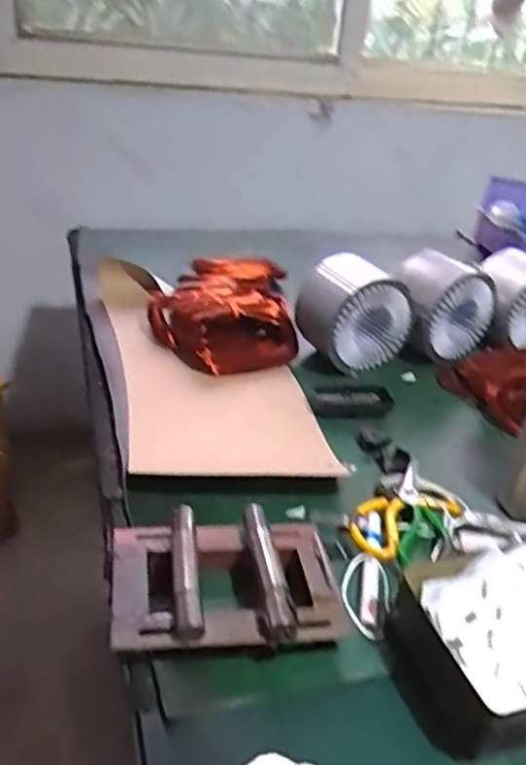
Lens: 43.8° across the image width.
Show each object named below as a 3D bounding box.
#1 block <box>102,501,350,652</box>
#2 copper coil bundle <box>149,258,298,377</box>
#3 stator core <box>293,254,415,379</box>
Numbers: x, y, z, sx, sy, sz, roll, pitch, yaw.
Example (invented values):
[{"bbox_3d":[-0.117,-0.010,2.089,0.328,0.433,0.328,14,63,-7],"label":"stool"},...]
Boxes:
[{"bbox_3d":[-0.033,0.181,0.580,0.197,0.059,0.135,0,30,-11],"label":"block"},{"bbox_3d":[-0.071,-0.126,1.113,0.234,0.100,0.380,3,29,-5],"label":"copper coil bundle"},{"bbox_3d":[0.142,-0.101,1.022,0.147,0.158,0.110,-11,33,-28],"label":"stator core"}]

